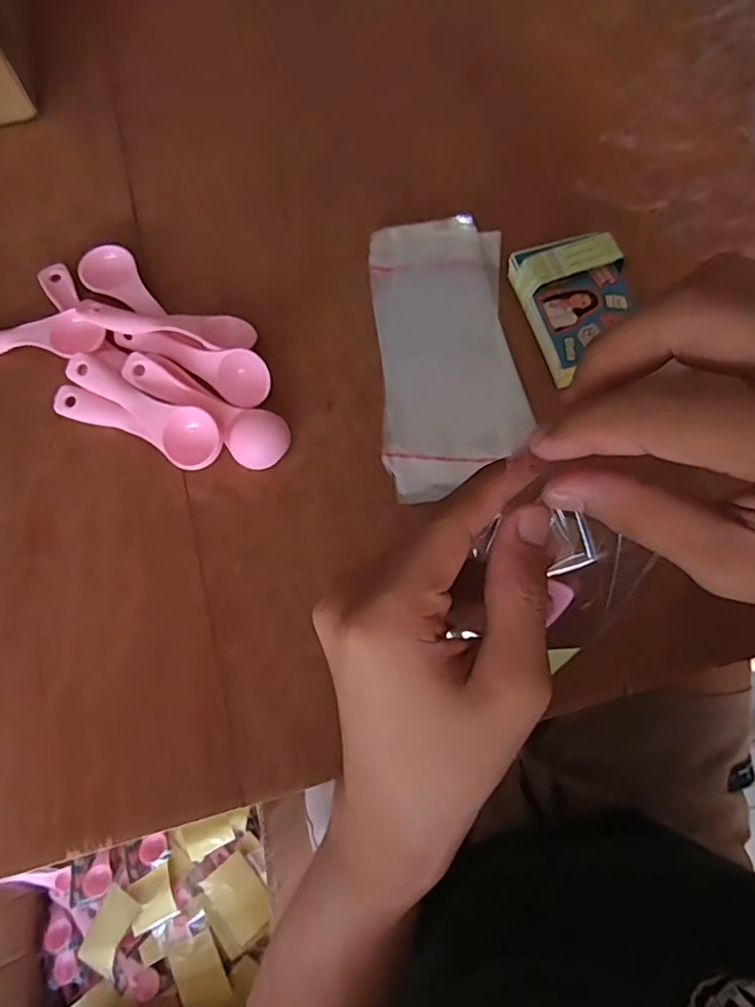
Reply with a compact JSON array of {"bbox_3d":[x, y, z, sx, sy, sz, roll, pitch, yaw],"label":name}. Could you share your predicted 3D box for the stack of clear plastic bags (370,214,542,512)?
[{"bbox_3d":[0.048,-0.103,0.405,0.093,0.011,0.204,-3,71,-1],"label":"stack of clear plastic bags"}]

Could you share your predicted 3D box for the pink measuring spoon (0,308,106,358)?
[{"bbox_3d":[-0.238,-0.111,0.403,0.114,0.025,0.029,7,71,2],"label":"pink measuring spoon"}]

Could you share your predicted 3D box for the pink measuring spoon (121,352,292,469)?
[{"bbox_3d":[-0.108,-0.064,0.388,0.116,0.020,0.037,32,74,10],"label":"pink measuring spoon"}]

